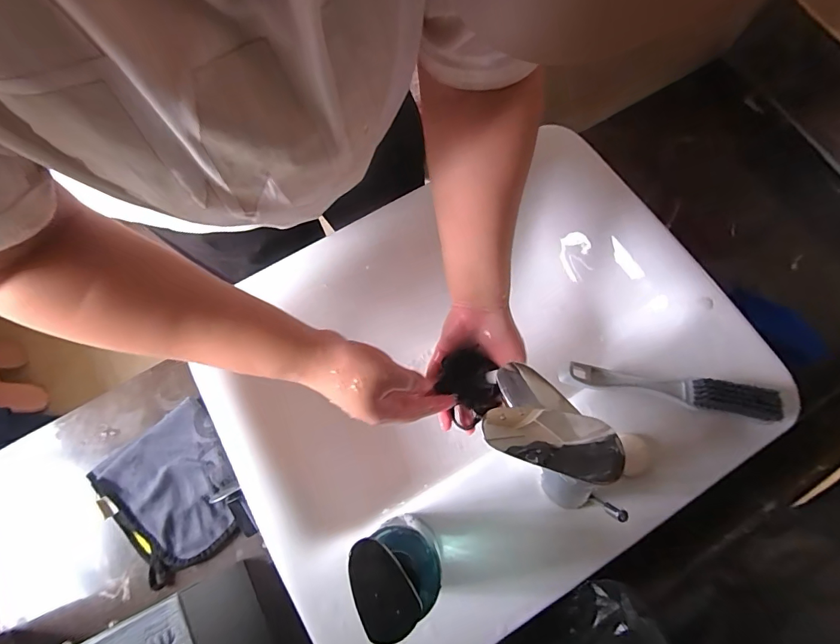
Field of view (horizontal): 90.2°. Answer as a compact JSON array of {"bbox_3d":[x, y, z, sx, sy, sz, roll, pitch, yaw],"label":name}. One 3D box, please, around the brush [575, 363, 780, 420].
[{"bbox_3d":[0.250,0.064,0.420,0.194,0.024,0.031,12,73,4],"label":"brush"}]

